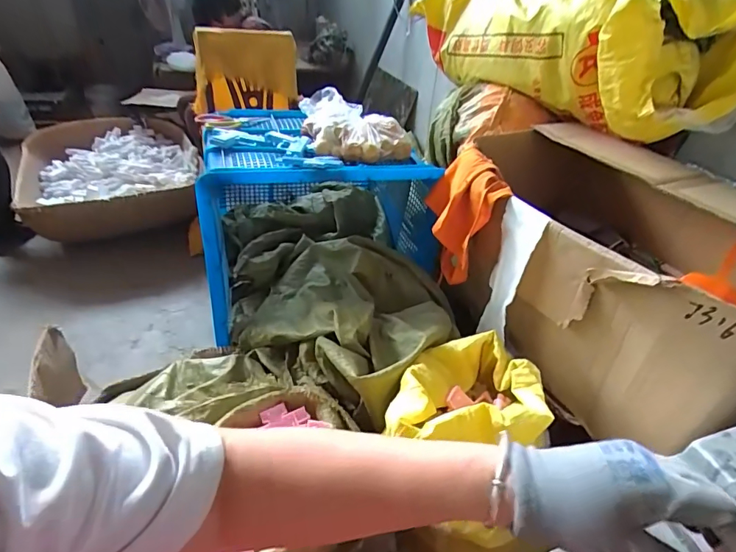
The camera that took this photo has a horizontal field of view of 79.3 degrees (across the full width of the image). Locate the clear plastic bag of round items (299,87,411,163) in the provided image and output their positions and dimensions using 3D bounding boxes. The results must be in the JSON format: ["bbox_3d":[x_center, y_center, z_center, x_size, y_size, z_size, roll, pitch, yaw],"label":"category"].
[{"bbox_3d":[-0.051,-0.416,1.177,0.225,0.099,0.356,-6,38,-16],"label":"clear plastic bag of round items"}]

